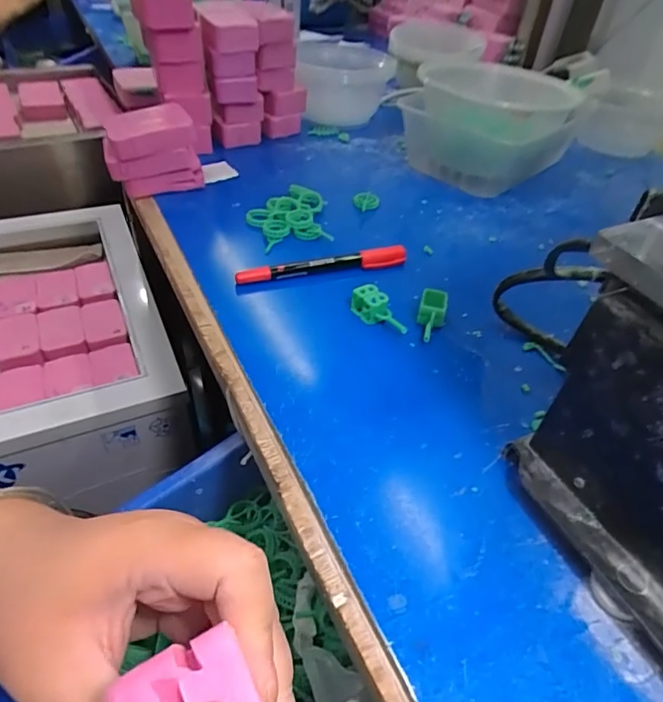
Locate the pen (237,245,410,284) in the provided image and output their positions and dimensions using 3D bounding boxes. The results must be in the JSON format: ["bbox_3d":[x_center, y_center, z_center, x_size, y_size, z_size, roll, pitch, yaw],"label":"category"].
[{"bbox_3d":[-0.006,-0.067,0.386,0.138,0.017,0.012,-11,46,-17],"label":"pen"}]

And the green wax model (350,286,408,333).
[{"bbox_3d":[0.034,-0.027,0.344,0.014,0.023,0.045,-27,53,-30],"label":"green wax model"}]

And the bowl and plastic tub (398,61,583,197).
[{"bbox_3d":[0.168,-0.242,0.535,0.168,0.088,0.149,14,44,8],"label":"bowl and plastic tub"}]

